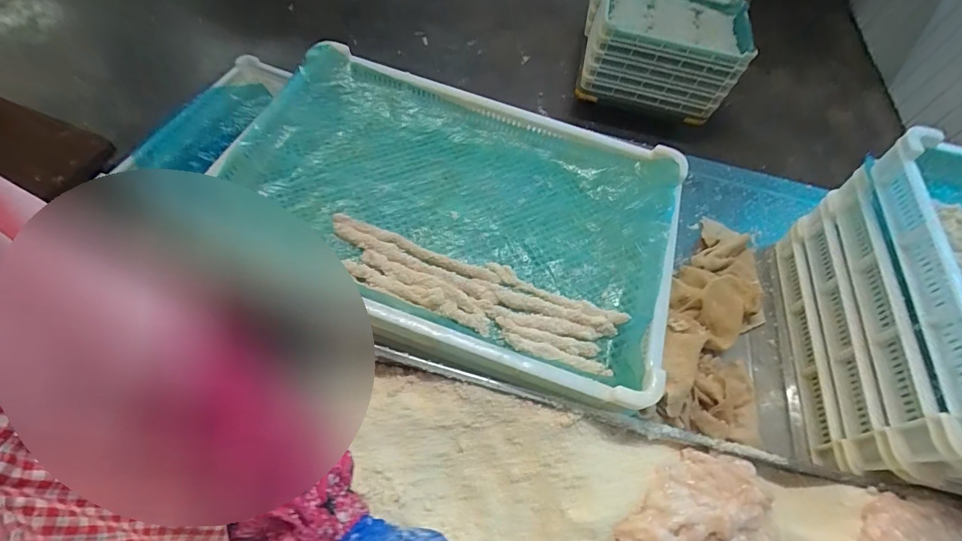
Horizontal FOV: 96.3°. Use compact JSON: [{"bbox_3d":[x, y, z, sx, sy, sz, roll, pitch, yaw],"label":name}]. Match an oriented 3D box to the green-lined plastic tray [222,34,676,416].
[{"bbox_3d":[-0.040,-0.102,0.589,0.591,0.051,0.421,18,60,4],"label":"green-lined plastic tray"}]

